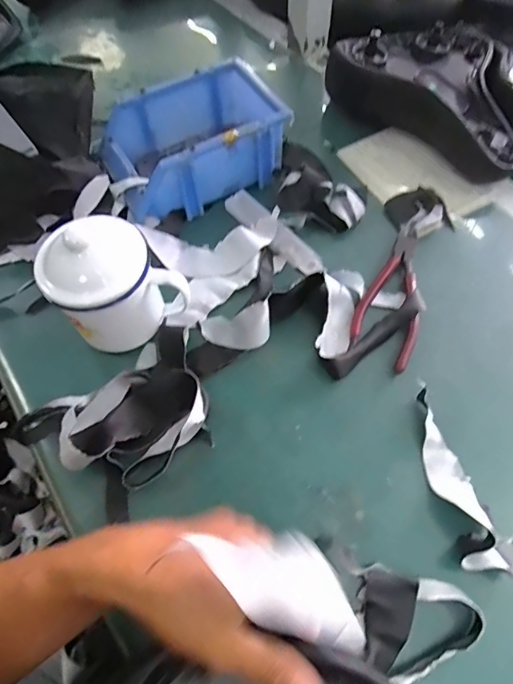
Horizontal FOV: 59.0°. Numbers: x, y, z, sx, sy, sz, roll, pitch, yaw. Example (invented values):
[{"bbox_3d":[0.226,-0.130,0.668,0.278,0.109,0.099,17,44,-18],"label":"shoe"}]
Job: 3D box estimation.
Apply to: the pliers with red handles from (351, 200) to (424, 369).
[{"bbox_3d":[0.134,-0.058,0.414,0.055,0.010,0.178,22,65,13],"label":"pliers with red handles"}]

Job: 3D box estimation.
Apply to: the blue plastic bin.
[{"bbox_3d":[-0.067,-0.208,0.469,0.178,0.067,0.120,-26,64,-12],"label":"blue plastic bin"}]

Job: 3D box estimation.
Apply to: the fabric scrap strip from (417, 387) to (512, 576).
[{"bbox_3d":[0.146,0.099,0.331,0.037,0.020,0.131,-10,62,-4],"label":"fabric scrap strip"}]

